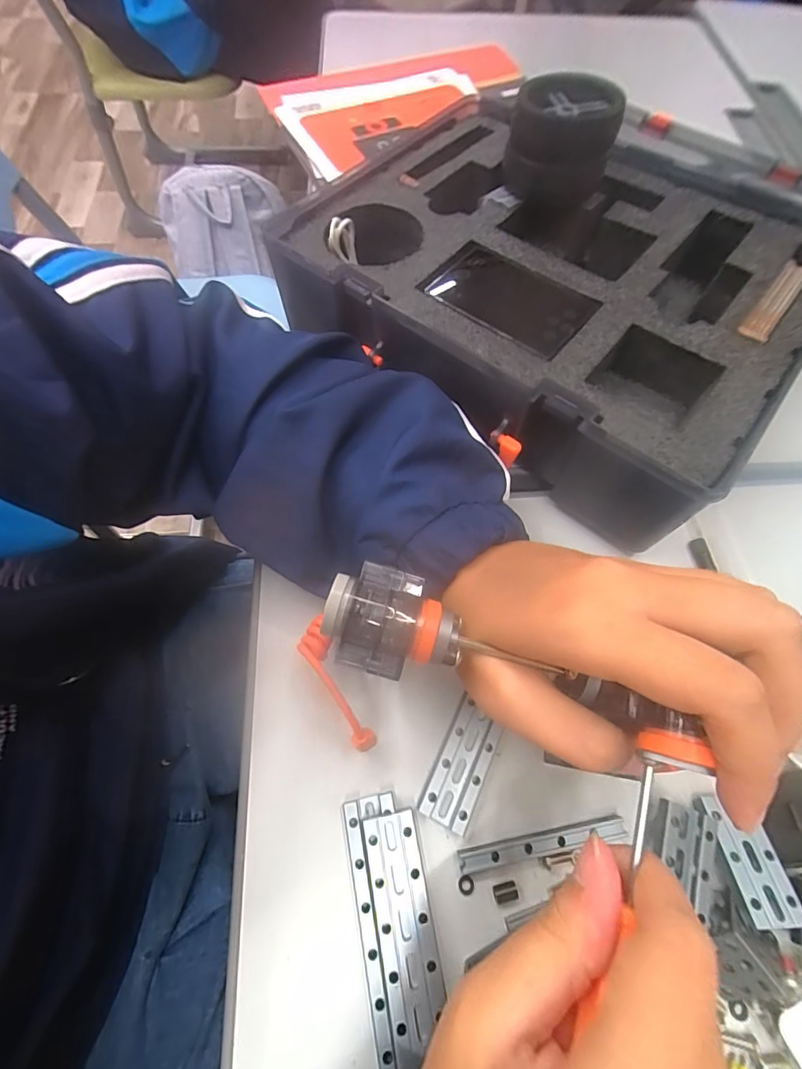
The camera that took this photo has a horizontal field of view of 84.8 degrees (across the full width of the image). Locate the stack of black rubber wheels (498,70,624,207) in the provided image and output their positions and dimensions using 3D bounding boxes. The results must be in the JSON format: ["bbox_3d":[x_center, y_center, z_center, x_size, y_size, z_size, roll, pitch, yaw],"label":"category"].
[{"bbox_3d":[0.104,-0.252,0.284,0.059,0.048,0.052,-8,67,-6],"label":"stack of black rubber wheels"}]

